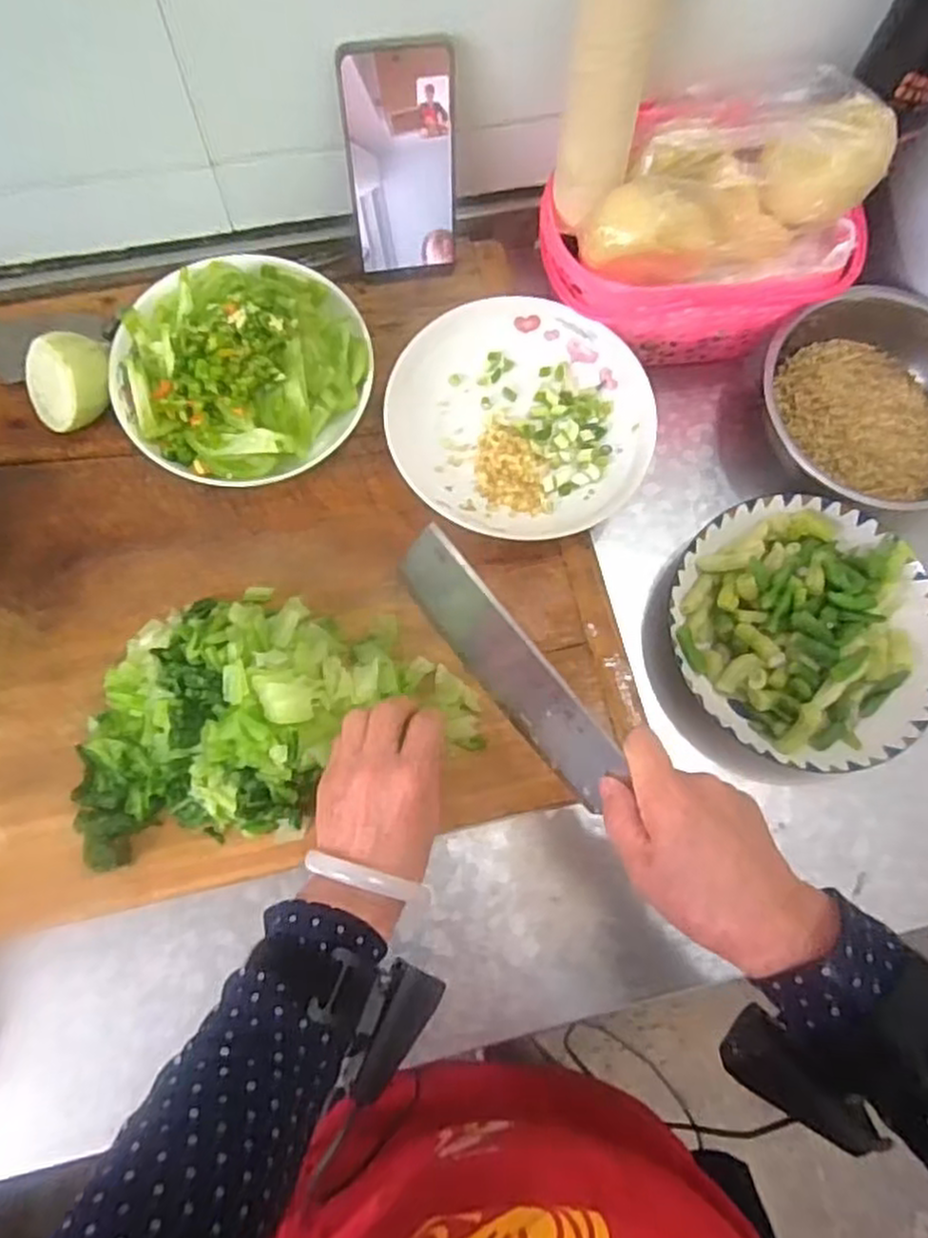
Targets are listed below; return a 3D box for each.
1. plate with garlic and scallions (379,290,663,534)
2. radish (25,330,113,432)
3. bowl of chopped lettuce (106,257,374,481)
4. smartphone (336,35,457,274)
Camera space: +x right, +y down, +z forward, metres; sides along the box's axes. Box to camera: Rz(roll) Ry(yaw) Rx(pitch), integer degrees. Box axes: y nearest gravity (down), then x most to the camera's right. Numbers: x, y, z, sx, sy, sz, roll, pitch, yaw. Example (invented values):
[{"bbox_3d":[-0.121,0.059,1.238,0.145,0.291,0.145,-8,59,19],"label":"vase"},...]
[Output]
[{"bbox_3d":[0.042,-0.149,0.557,0.179,0.028,0.190,0,76,-2],"label":"plate with garlic and scallions"},{"bbox_3d":[-0.278,-0.165,0.532,0.062,0.050,0.057,0,76,-2],"label":"radish"},{"bbox_3d":[-0.161,-0.187,0.536,0.172,0.075,0.171,0,76,-2],"label":"bowl of chopped lettuce"},{"bbox_3d":[-0.043,-0.320,0.532,0.074,0.154,0.010,-10,60,-7],"label":"smartphone"}]

